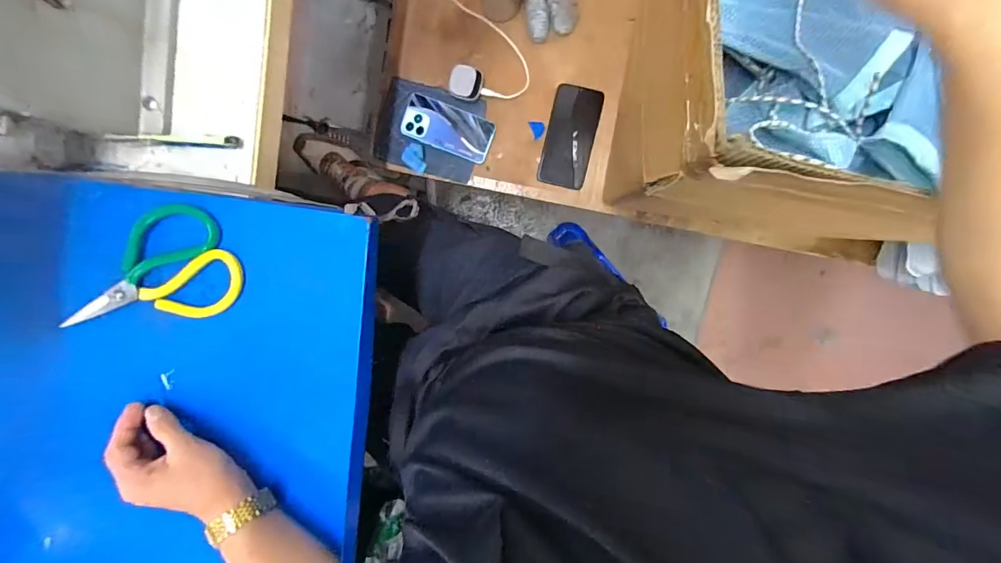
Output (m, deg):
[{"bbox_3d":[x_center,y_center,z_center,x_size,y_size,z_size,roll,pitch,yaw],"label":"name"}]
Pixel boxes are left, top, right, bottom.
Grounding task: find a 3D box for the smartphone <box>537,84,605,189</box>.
[{"bbox_3d":[0.129,-0.266,0.791,0.088,0.004,0.174,13,103,3],"label":"smartphone"}]

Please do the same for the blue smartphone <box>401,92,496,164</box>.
[{"bbox_3d":[-0.099,-0.284,0.793,0.169,0.013,0.079,21,98,2],"label":"blue smartphone"}]

